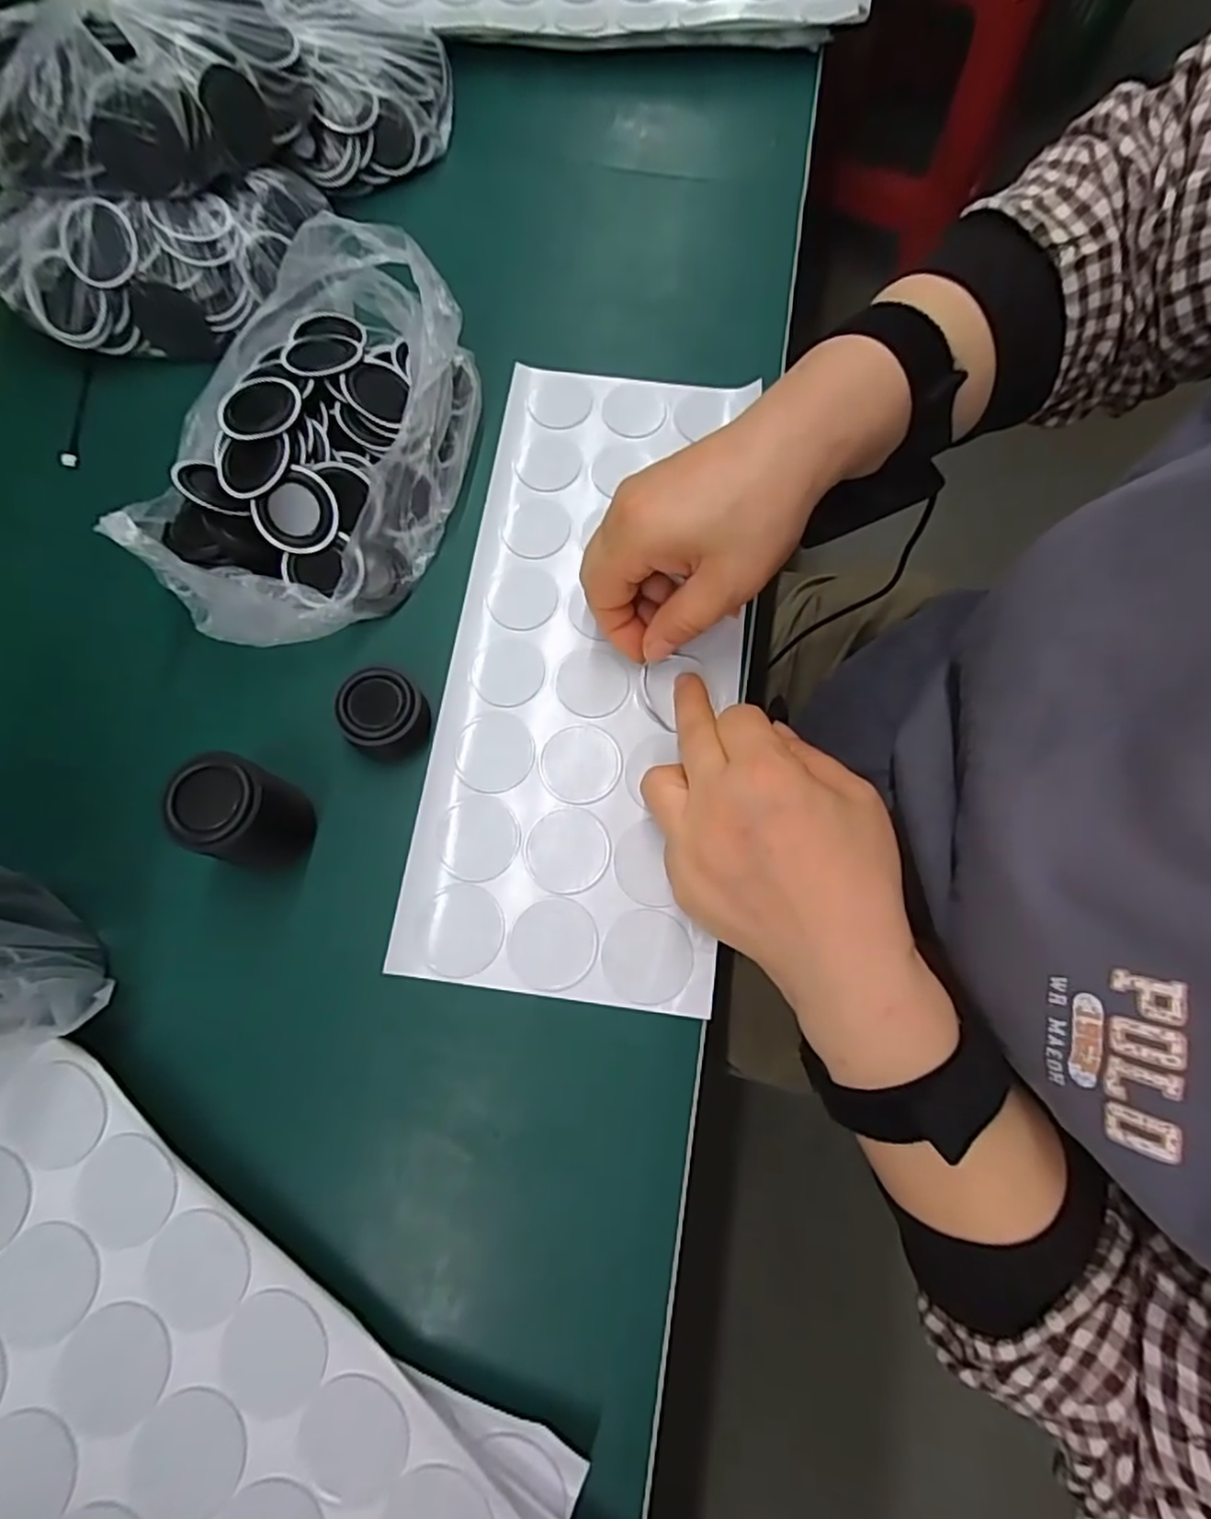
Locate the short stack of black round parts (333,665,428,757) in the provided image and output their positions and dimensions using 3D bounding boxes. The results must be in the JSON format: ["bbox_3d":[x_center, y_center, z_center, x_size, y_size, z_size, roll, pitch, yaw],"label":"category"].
[{"bbox_3d":[-0.103,-0.021,0.314,0.035,0.025,0.036,42,77,10],"label":"short stack of black round parts"}]

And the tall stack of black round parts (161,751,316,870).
[{"bbox_3d":[-0.150,0.023,0.283,0.039,0.058,0.038,29,75,6],"label":"tall stack of black round parts"}]

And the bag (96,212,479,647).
[{"bbox_3d":[-0.140,-0.149,0.322,0.126,0.071,0.197,10,74,1],"label":"bag"}]

